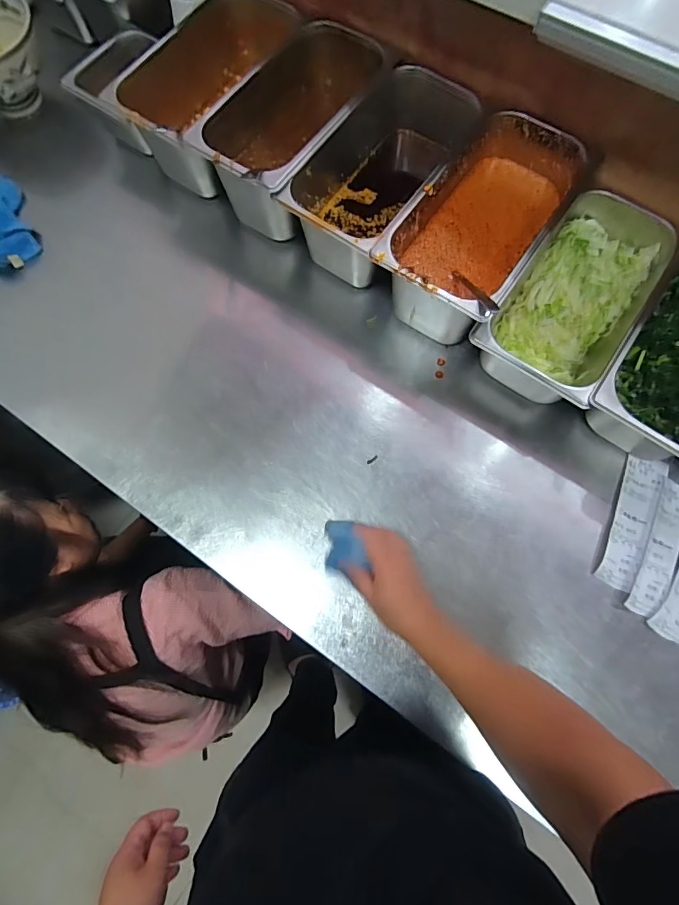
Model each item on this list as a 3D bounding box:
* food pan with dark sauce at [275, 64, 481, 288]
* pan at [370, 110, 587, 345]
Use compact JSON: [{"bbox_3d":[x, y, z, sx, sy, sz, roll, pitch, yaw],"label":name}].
[{"bbox_3d":[0.079,-0.406,0.653,0.161,0.134,0.336,36,78,10],"label":"food pan with dark sauce"},{"bbox_3d":[0.195,-0.310,0.620,0.166,0.127,0.304,34,77,9],"label":"pan"}]

